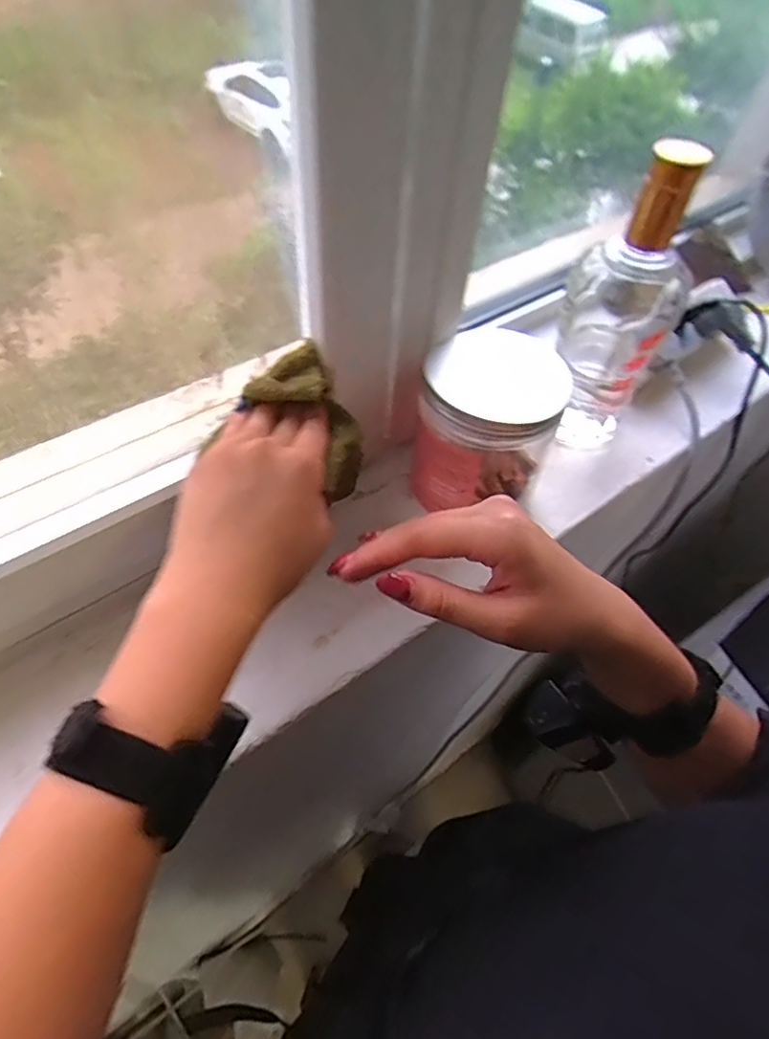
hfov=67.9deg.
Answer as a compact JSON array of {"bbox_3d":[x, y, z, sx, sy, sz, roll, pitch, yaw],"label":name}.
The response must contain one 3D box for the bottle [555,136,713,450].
[{"bbox_3d":[0.181,-0.163,0.432,0.077,0.222,0.083,27,59,14],"label":"bottle"}]

